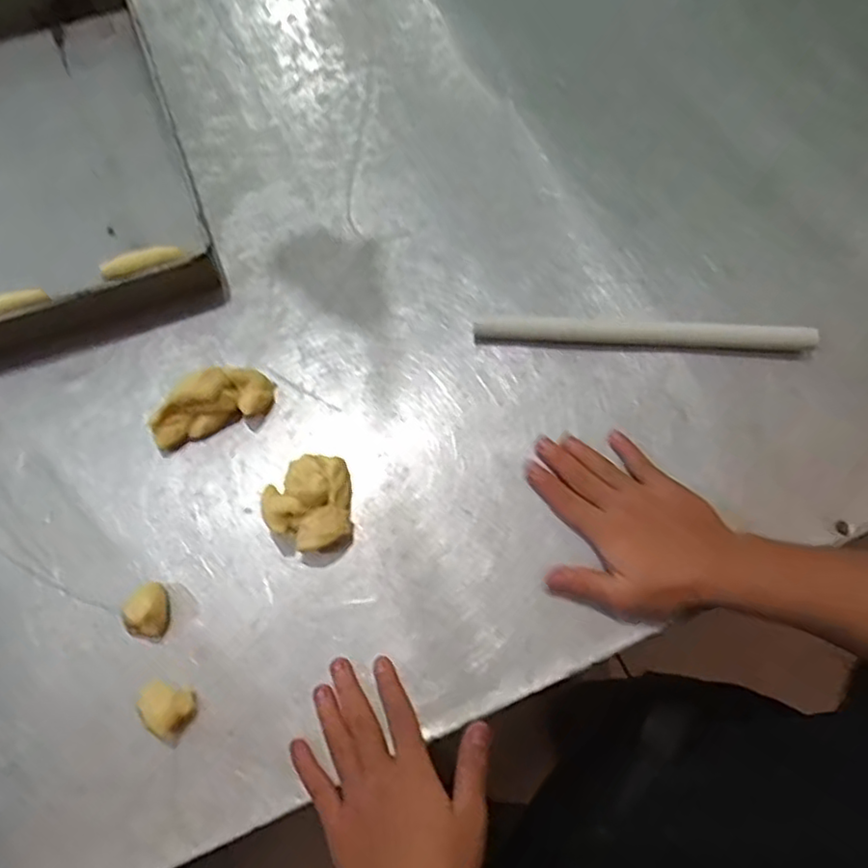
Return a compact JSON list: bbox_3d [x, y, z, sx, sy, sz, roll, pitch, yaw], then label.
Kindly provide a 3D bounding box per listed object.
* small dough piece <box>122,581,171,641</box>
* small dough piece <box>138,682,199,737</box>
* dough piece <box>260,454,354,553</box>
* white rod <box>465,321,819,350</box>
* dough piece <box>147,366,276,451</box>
[{"bbox_3d":[-0.207,0.128,0.477,0.027,0.025,0.037,7,71,0],"label":"small dough piece"},{"bbox_3d":[-0.185,0.189,0.455,0.034,0.024,0.029,21,71,5],"label":"small dough piece"},{"bbox_3d":[-0.094,0.052,0.497,0.061,0.043,0.070,-4,71,-4],"label":"dough piece"},{"bbox_3d":[0.181,-0.089,0.568,0.288,0.019,0.022,3,71,-1],"label":"white rod"},{"bbox_3d":[-0.178,-0.024,0.522,0.095,0.048,0.039,-22,73,-9],"label":"dough piece"}]

